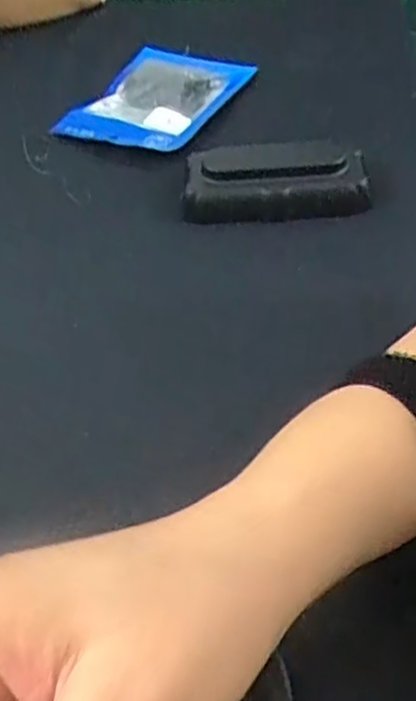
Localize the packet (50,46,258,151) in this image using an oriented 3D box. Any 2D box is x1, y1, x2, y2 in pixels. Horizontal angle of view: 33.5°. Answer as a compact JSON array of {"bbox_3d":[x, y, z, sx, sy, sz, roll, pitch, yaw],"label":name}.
[{"bbox_3d":[-0.042,-0.190,0.515,0.108,0.011,0.138,17,52,21],"label":"packet"}]

